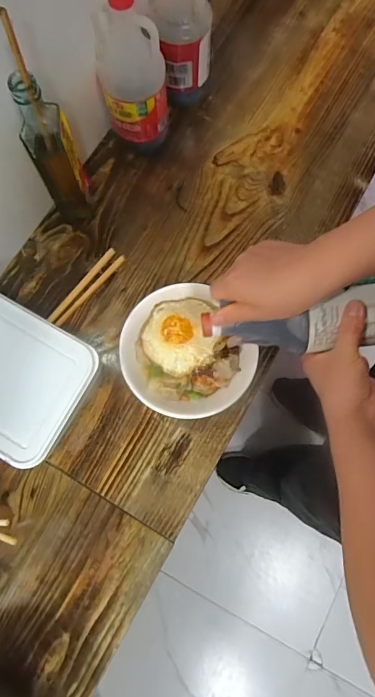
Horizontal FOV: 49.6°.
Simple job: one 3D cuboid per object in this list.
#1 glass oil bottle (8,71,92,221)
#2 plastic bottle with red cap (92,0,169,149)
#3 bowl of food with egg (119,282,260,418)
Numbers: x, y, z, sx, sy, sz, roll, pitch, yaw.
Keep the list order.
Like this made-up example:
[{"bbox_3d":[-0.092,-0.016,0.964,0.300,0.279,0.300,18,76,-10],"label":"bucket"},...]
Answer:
[{"bbox_3d":[-0.155,-0.229,0.493,0.046,0.204,0.050,2,76,1],"label":"glass oil bottle"},{"bbox_3d":[-0.070,-0.344,0.522,0.081,0.206,0.069,-7,77,-1],"label":"plastic bottle with red cap"},{"bbox_3d":[-0.006,0.008,0.501,0.143,0.067,0.157,0,77,1],"label":"bowl of food with egg"}]

